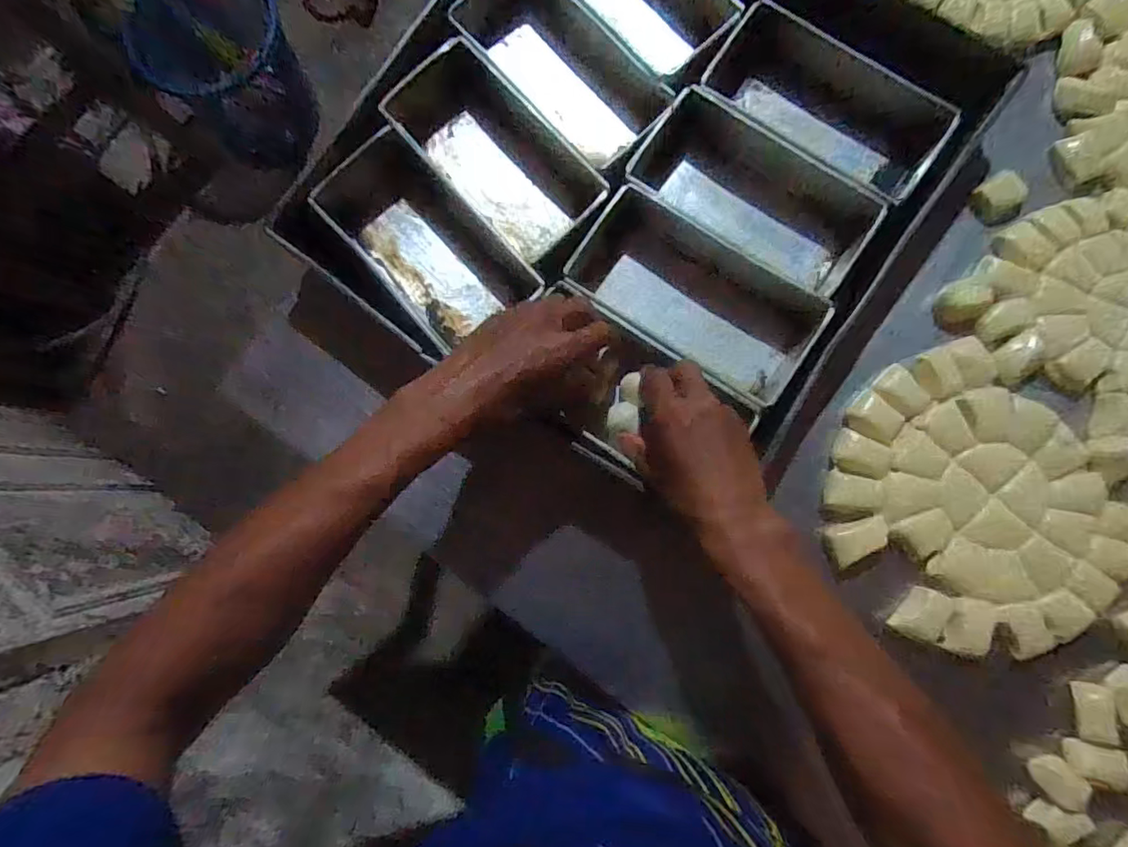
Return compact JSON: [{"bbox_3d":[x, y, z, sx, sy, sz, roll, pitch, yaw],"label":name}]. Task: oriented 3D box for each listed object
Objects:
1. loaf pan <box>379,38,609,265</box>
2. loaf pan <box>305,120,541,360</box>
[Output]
[{"bbox_3d":[-0.053,-0.232,0.488,0.191,0.055,0.091,43,89,7],"label":"loaf pan"},{"bbox_3d":[-0.123,-0.160,0.485,0.101,0.052,0.210,-41,83,0],"label":"loaf pan"}]

